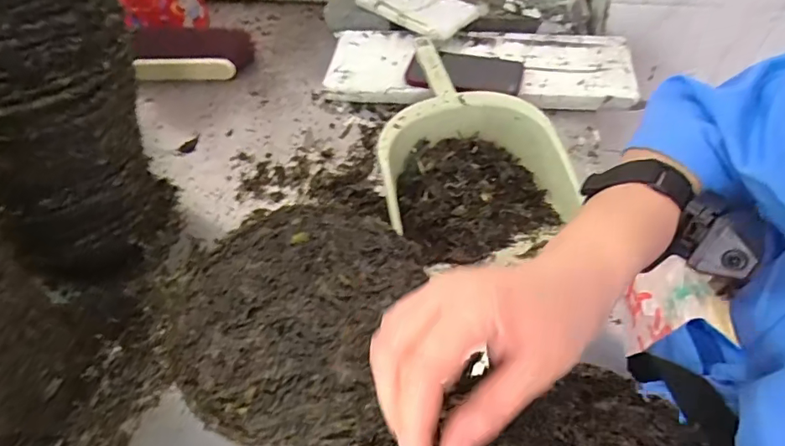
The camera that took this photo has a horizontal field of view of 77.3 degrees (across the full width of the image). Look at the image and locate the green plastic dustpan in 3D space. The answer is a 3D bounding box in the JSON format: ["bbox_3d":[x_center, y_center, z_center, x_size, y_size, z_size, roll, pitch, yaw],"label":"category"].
[{"bbox_3d":[0.093,-0.100,0.622,0.233,0.085,0.346,-11,51,-5],"label":"green plastic dustpan"}]

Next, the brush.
[{"bbox_3d":[-0.331,-0.279,0.812,0.174,0.063,0.078,0,51,4],"label":"brush"}]

